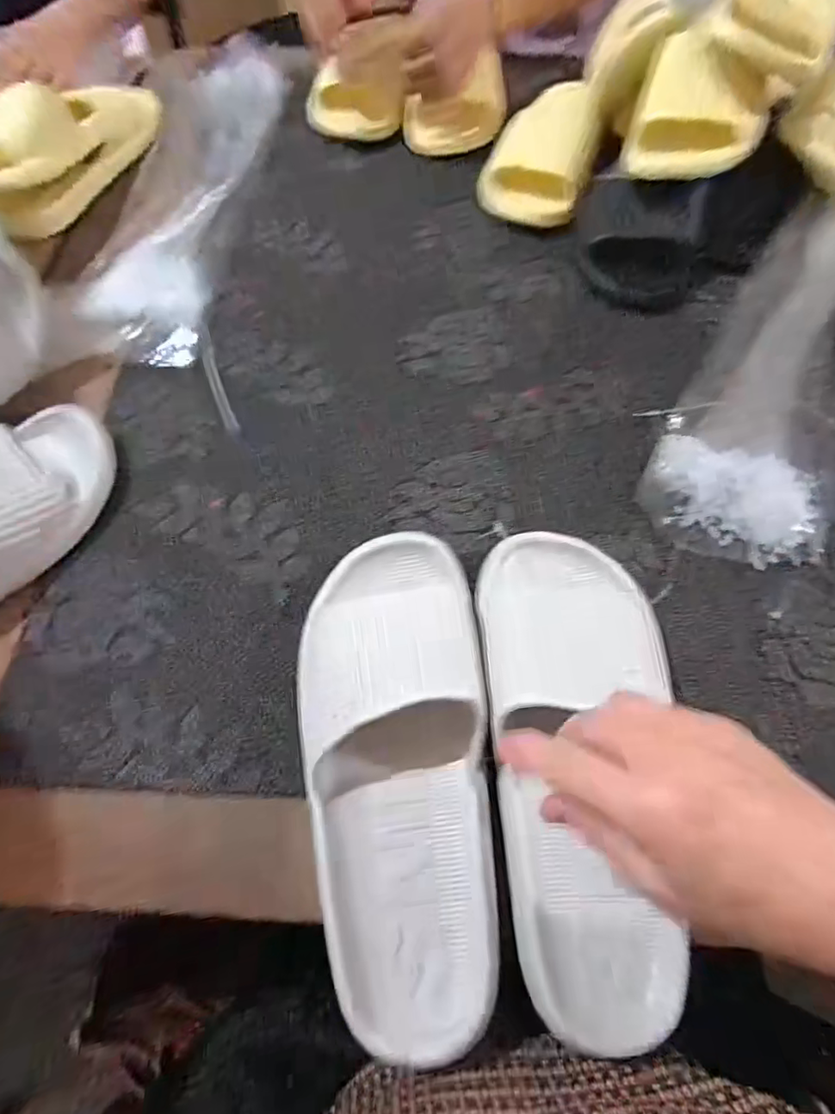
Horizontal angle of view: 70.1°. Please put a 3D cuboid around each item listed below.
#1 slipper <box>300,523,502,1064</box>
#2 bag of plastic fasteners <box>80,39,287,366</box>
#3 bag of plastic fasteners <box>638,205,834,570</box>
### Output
[{"bbox_3d":[-0.014,0.117,0.347,0.107,0.053,0.276,-3,63,-3],"label":"slipper"},{"bbox_3d":[-0.241,-0.385,0.610,0.138,0.027,0.475,4,63,1],"label":"bag of plastic fasteners"},{"bbox_3d":[0.313,-0.164,0.499,0.136,0.036,0.396,28,66,12],"label":"bag of plastic fasteners"}]

